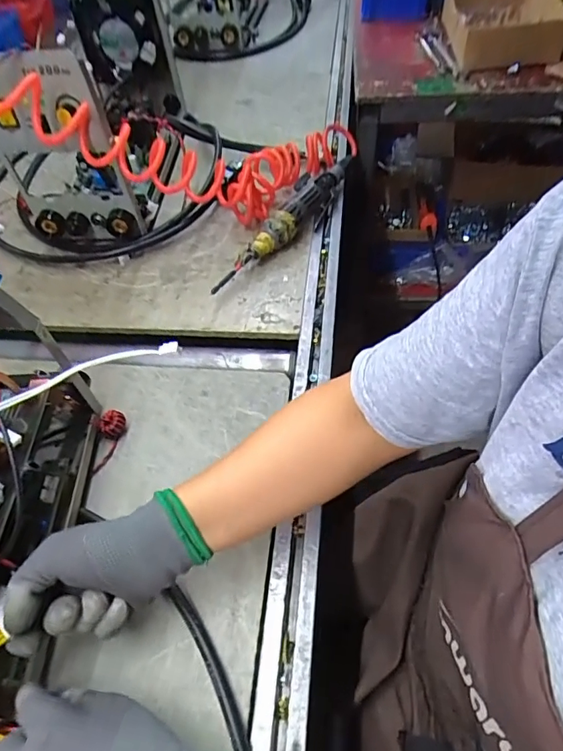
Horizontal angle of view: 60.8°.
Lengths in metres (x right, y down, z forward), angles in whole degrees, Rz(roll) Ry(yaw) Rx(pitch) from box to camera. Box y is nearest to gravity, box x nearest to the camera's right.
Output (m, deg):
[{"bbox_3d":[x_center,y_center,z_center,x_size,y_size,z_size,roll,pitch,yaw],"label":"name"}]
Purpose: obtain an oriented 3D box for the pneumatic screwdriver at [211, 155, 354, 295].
[{"bbox_3d":[0.016,-0.224,0.674,0.062,0.045,0.339,25,60,22],"label":"pneumatic screwdriver"}]

